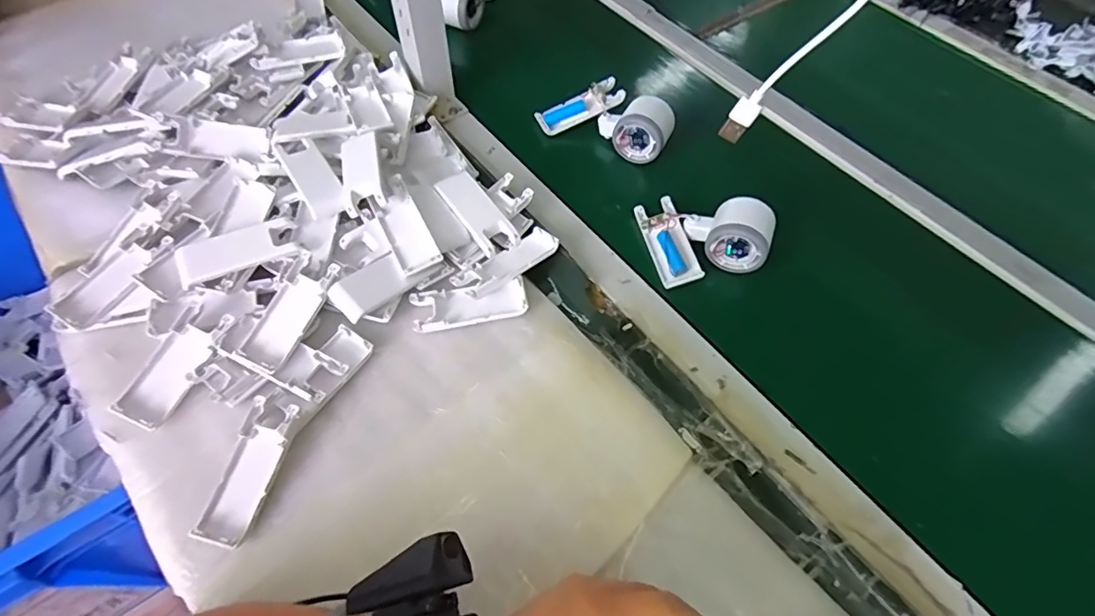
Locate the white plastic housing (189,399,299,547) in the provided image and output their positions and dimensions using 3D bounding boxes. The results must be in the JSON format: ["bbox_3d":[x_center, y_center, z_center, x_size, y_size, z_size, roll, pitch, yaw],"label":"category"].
[{"bbox_3d":[-0.226,0.123,0.399,0.038,0.019,0.102,13,61,4],"label":"white plastic housing"}]

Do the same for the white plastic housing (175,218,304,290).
[{"bbox_3d":[-0.273,-0.049,0.470,0.097,0.018,0.039,-23,64,-15],"label":"white plastic housing"}]

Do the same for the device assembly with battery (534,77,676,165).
[{"bbox_3d":[0.073,-0.234,0.622,0.156,0.052,0.085,21,61,8],"label":"device assembly with battery"}]

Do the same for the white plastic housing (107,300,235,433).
[{"bbox_3d":[-0.306,0.047,0.434,0.042,0.027,0.100,23,62,10],"label":"white plastic housing"}]

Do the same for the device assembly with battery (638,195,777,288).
[{"bbox_3d":[0.163,-0.080,0.530,0.117,0.042,0.099,-9,61,-8],"label":"device assembly with battery"}]

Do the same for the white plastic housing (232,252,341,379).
[{"bbox_3d":[-0.220,0.004,0.452,0.039,0.022,0.101,23,75,10],"label":"white plastic housing"}]

